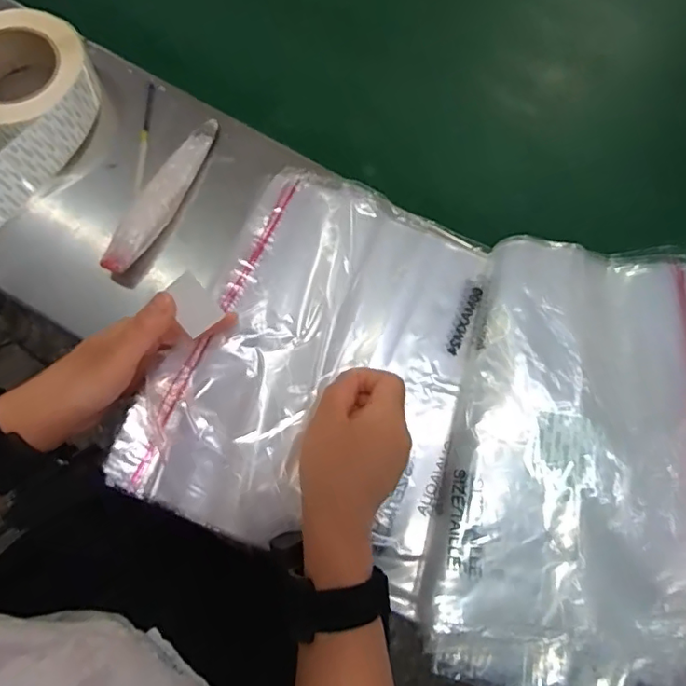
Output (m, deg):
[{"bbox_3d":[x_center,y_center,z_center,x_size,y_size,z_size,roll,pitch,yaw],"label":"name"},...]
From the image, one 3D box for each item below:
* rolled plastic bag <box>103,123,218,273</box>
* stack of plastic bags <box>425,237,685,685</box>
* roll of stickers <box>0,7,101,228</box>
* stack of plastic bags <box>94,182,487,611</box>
[{"bbox_3d":[-0.153,-0.129,0.477,0.030,0.020,0.160,24,73,6],"label":"rolled plastic bag"},{"bbox_3d":[0.192,0.085,0.409,0.224,0.047,0.340,12,72,2],"label":"stack of plastic bags"},{"bbox_3d":[-0.286,-0.176,0.475,0.124,0.050,0.233,4,72,-1],"label":"roll of stickers"},{"bbox_3d":[-0.006,0.014,0.422,0.222,0.040,0.285,20,73,4],"label":"stack of plastic bags"}]

